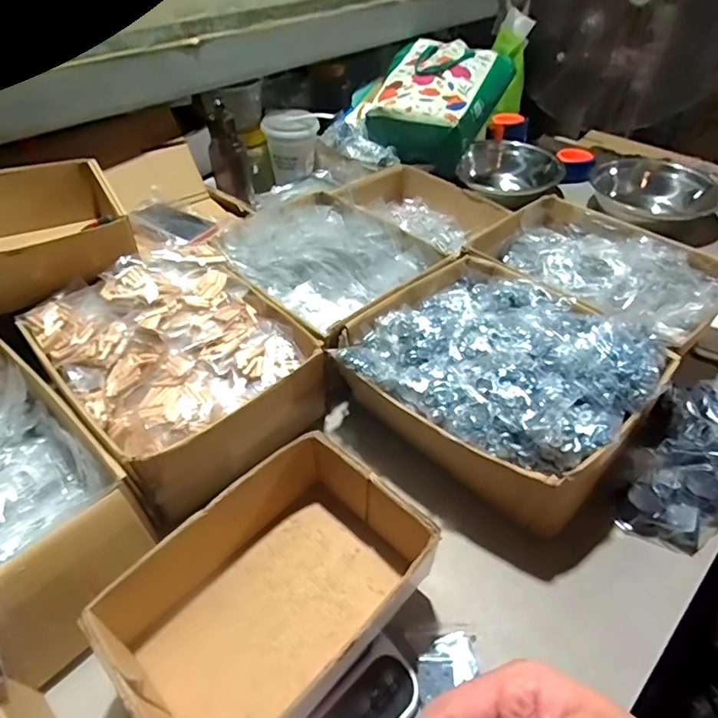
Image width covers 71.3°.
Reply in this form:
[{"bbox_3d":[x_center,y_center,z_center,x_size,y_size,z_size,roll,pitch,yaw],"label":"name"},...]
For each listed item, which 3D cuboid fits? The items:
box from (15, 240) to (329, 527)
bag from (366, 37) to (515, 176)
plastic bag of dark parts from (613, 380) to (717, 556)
[{"bbox_3d":[-0.232,0.008,0.659,0.262,0.145,0.315,-35,54,-29],"label":"box"},{"bbox_3d":[0.169,-0.567,1.097,0.253,0.150,0.320,17,48,17],"label":"bag"},{"bbox_3d":[0.401,0.119,0.592,0.120,0.069,0.247,34,68,30],"label":"plastic bag of dark parts"}]

